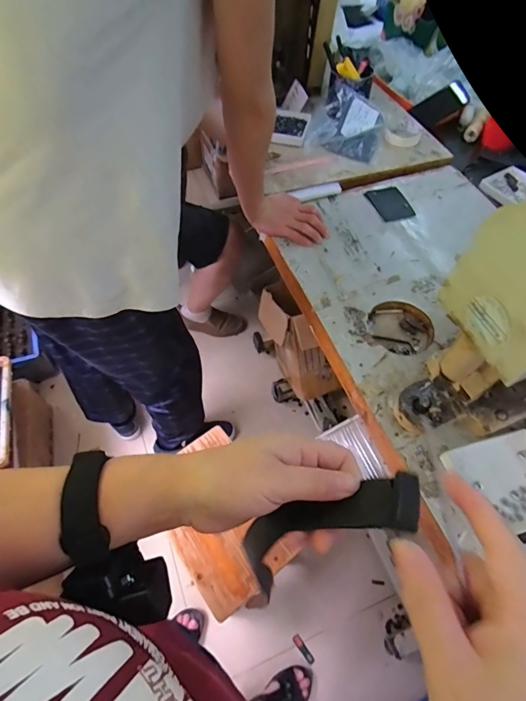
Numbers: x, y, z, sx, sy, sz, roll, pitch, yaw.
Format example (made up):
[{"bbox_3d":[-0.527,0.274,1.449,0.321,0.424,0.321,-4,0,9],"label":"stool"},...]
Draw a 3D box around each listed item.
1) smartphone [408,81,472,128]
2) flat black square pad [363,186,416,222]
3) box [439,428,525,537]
[{"bbox_3d":[0.488,-0.677,1.093,0.153,0.016,0.073,-30,94,2],"label":"smartphone"},{"bbox_3d":[0.281,-0.323,0.873,0.081,0.004,0.096,-17,64,-11],"label":"flat black square pad"},{"bbox_3d":[0.342,0.186,0.551,0.138,0.021,0.120,-13,58,-10],"label":"box"}]

